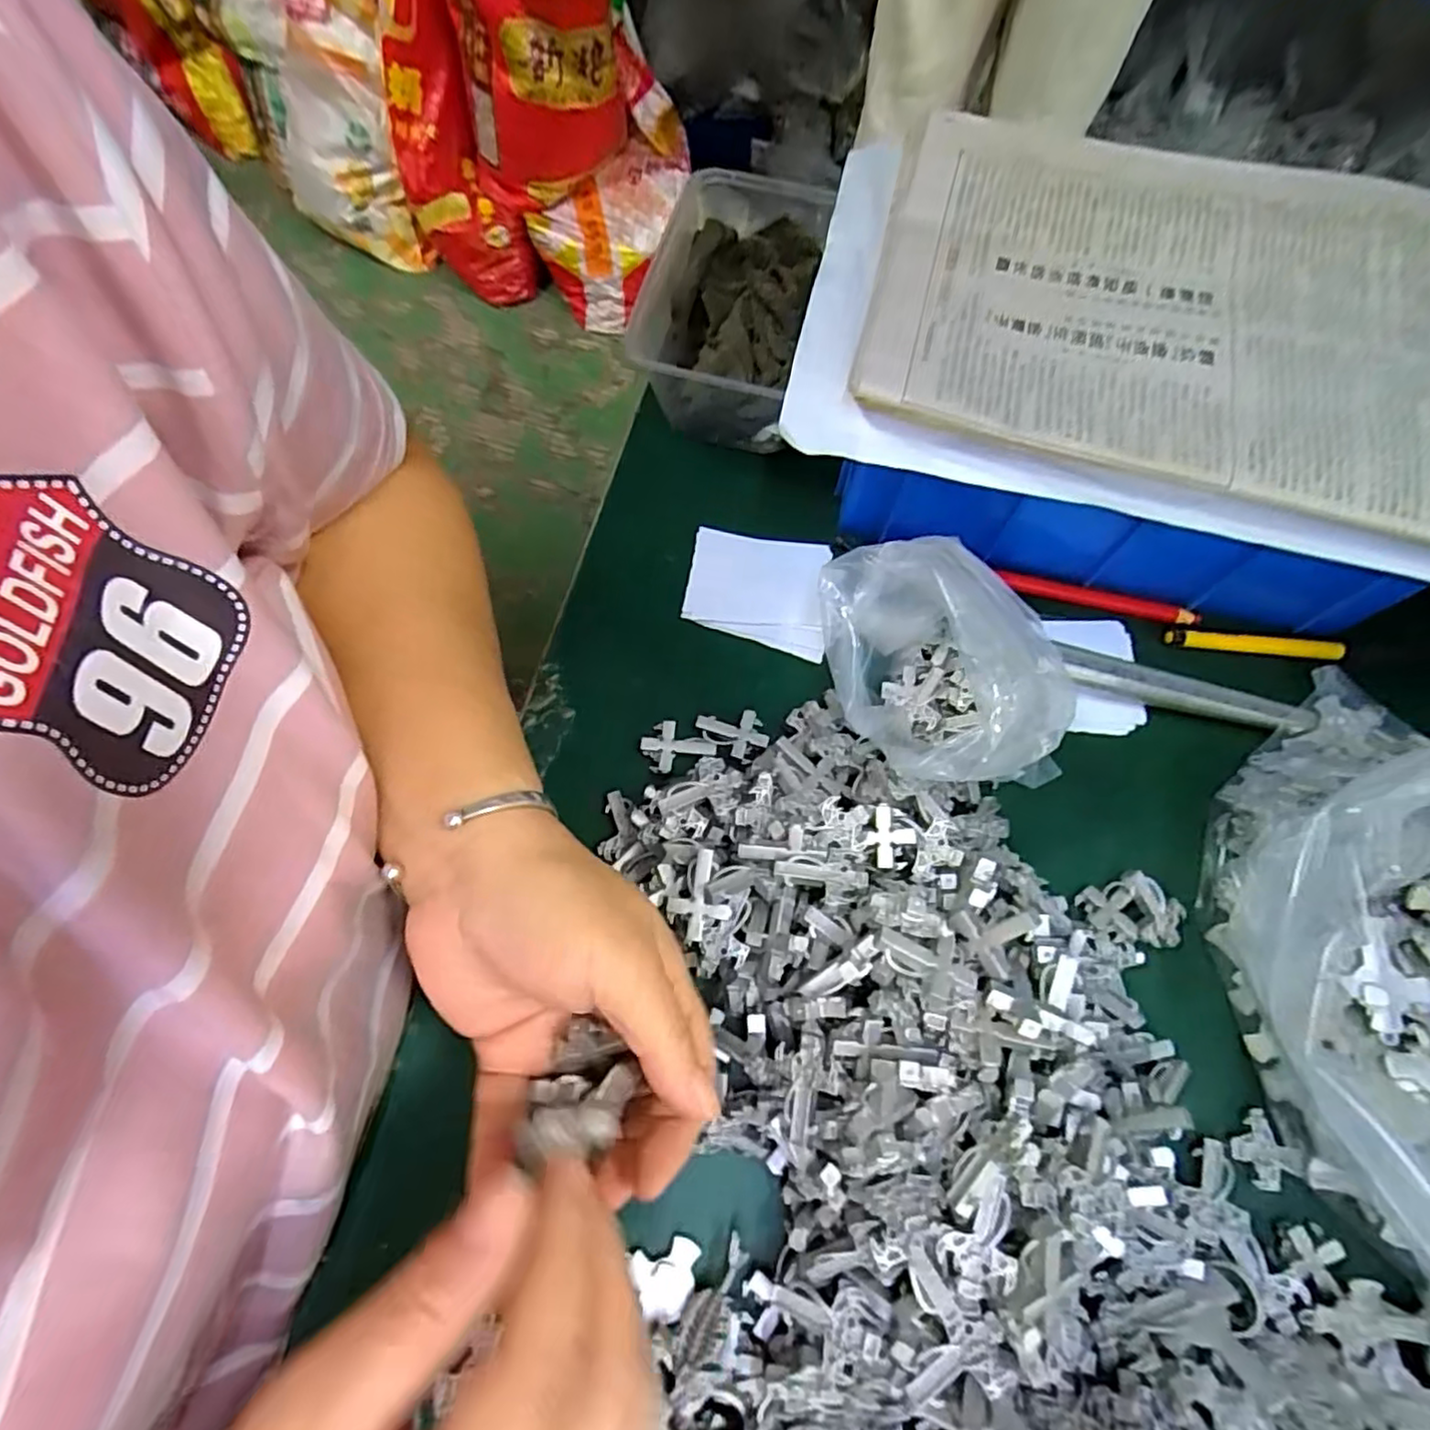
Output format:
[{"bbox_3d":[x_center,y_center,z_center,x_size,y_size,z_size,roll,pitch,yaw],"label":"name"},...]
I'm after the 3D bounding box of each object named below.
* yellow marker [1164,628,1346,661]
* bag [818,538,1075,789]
[{"bbox_3d":[0.278,-0.036,0.354,0.088,0.008,0.009,8,67,0],"label":"yellow marker"},{"bbox_3d":[0.088,-0.015,0.289,0.062,0.091,0.106,-15,68,-9],"label":"bag"}]

